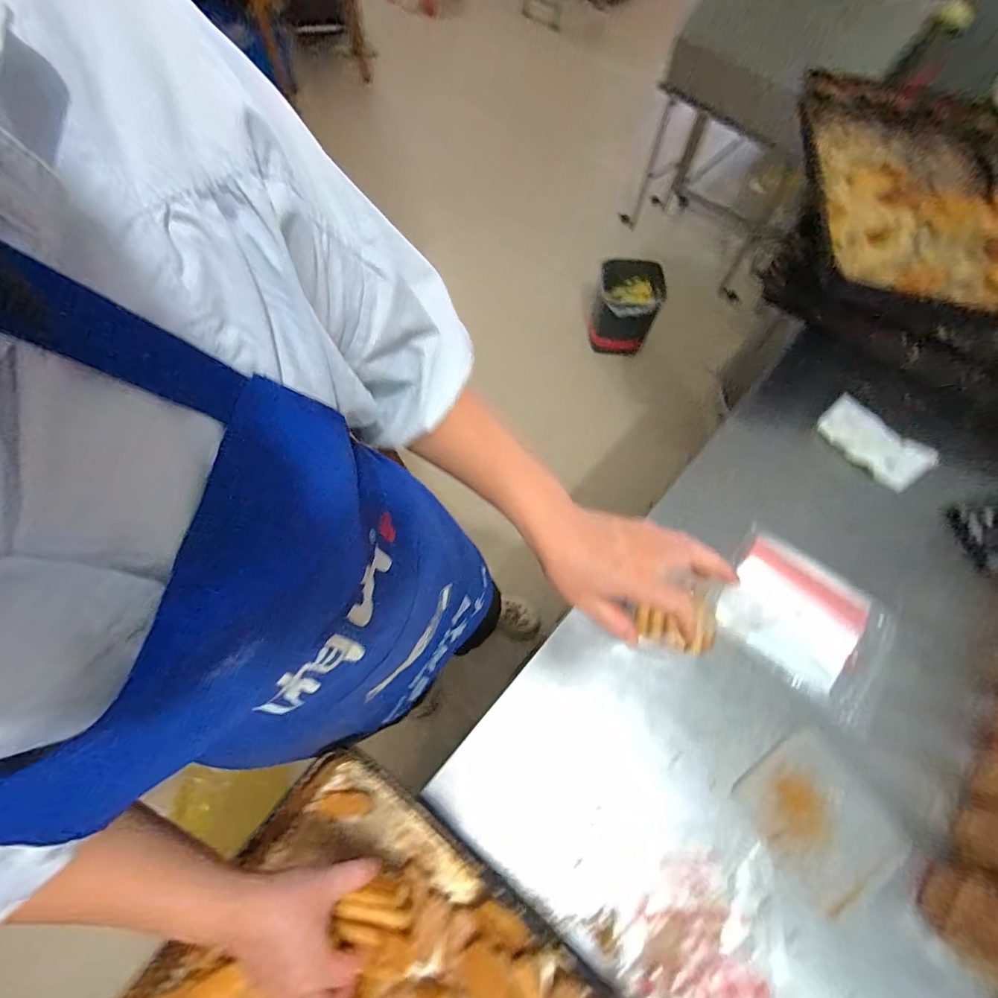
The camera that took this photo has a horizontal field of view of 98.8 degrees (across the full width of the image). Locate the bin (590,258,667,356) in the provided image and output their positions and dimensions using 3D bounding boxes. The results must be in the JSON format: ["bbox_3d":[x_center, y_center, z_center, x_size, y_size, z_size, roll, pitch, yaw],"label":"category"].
[{"bbox_3d":[0.494,-0.753,1.716,0.250,0.276,0.204,15,66,4],"label":"bin"}]

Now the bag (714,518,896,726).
[{"bbox_3d":[0.406,0.157,0.570,0.212,0.024,0.168,38,70,13],"label":"bag"}]

